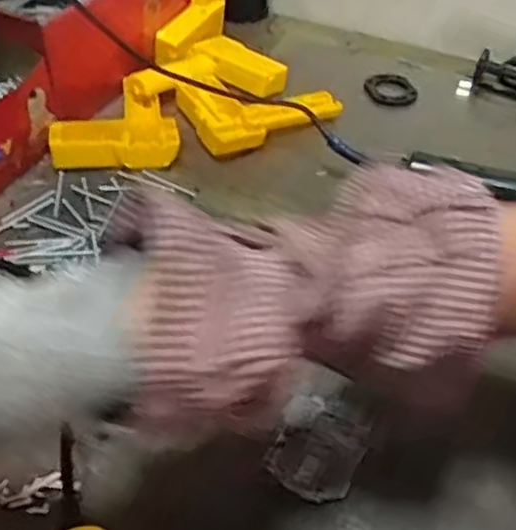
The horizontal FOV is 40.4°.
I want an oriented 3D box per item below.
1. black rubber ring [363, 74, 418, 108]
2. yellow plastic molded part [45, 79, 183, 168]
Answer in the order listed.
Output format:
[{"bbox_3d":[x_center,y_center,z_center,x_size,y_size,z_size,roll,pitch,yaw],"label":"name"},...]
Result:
[{"bbox_3d":[0.142,-0.190,0.751,0.057,0.007,0.057,1,44,-1],"label":"black rubber ring"},{"bbox_3d":[-0.136,-0.141,0.676,0.113,0.030,0.123,-4,45,-5],"label":"yellow plastic molded part"}]

